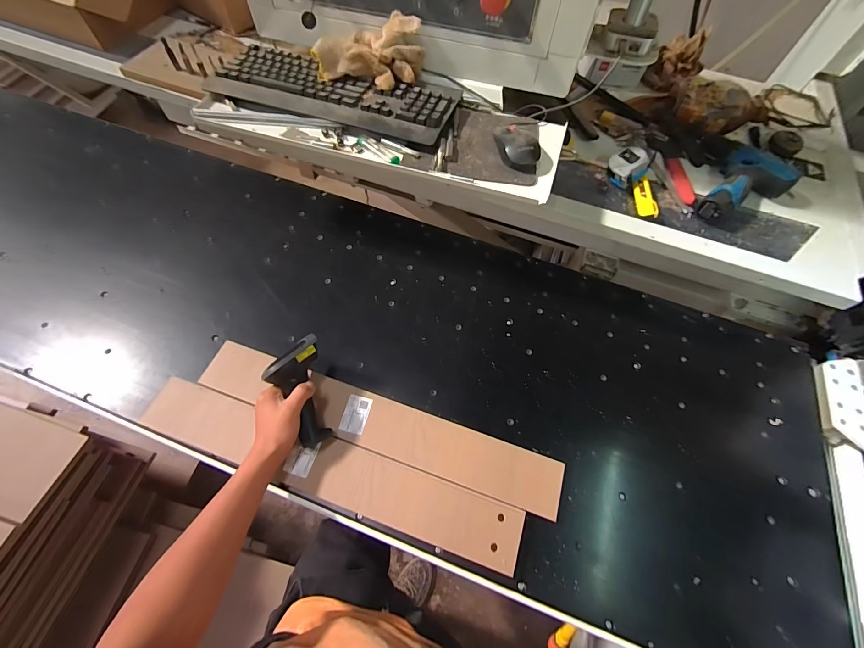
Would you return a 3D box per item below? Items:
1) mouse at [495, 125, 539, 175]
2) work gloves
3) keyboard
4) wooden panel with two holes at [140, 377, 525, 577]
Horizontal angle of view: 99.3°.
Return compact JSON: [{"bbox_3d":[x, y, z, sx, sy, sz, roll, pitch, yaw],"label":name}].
[{"bbox_3d":[0.143,-0.299,0.608,0.061,0.038,0.107,-5,63,-3],"label":"mouse"},{"bbox_3d":[-0.112,-0.486,0.649,0.187,0.075,0.099,10,64,4],"label":"work gloves"},{"bbox_3d":[-0.172,-0.426,0.665,0.437,0.023,0.157,16,64,7],"label":"keyboard"},{"bbox_3d":[-0.163,0.227,0.580,0.618,0.021,0.087,18,65,8],"label":"wooden panel with two holes"}]

